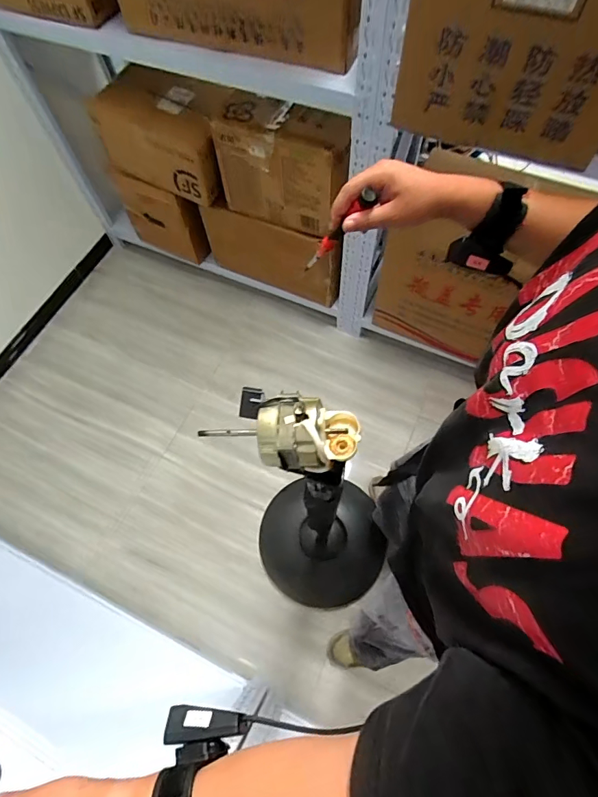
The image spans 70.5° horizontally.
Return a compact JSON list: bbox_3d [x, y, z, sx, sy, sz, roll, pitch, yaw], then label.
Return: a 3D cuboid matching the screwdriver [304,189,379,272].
[{"bbox_3d":[0.041,-0.195,0.517,0.018,0.150,0.018,23,66,-17],"label":"screwdriver"}]

